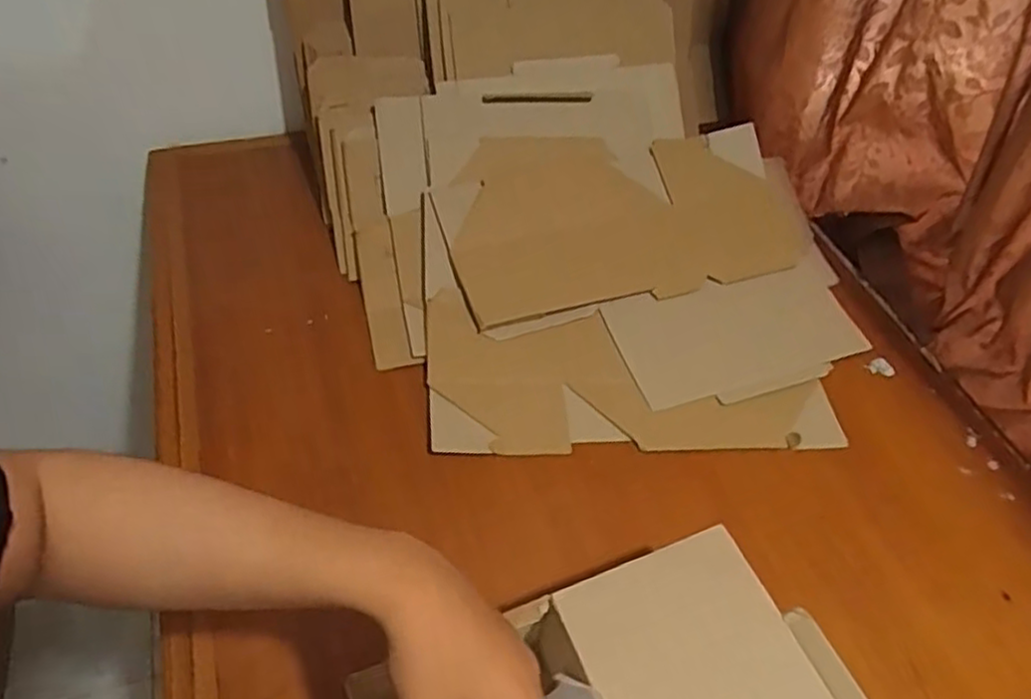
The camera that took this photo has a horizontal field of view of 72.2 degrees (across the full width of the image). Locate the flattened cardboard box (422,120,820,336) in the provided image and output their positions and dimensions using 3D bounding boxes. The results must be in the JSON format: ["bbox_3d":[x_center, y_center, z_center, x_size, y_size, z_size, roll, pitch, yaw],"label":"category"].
[{"bbox_3d":[0.127,-0.152,0.794,0.410,0.020,0.211,-10,70,-14],"label":"flattened cardboard box"}]

